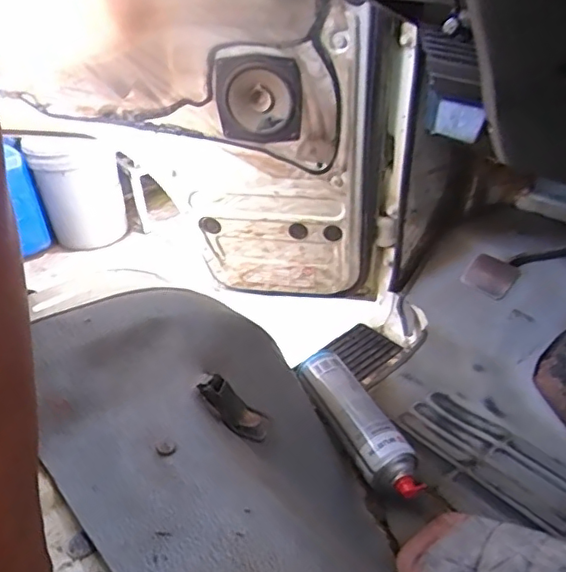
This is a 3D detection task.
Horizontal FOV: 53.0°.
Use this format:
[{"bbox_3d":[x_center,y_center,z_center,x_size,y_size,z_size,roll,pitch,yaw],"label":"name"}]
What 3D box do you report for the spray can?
[{"bbox_3d":[0.088,0.171,0.711,0.064,0.062,0.227,-18,37,-20],"label":"spray can"}]

